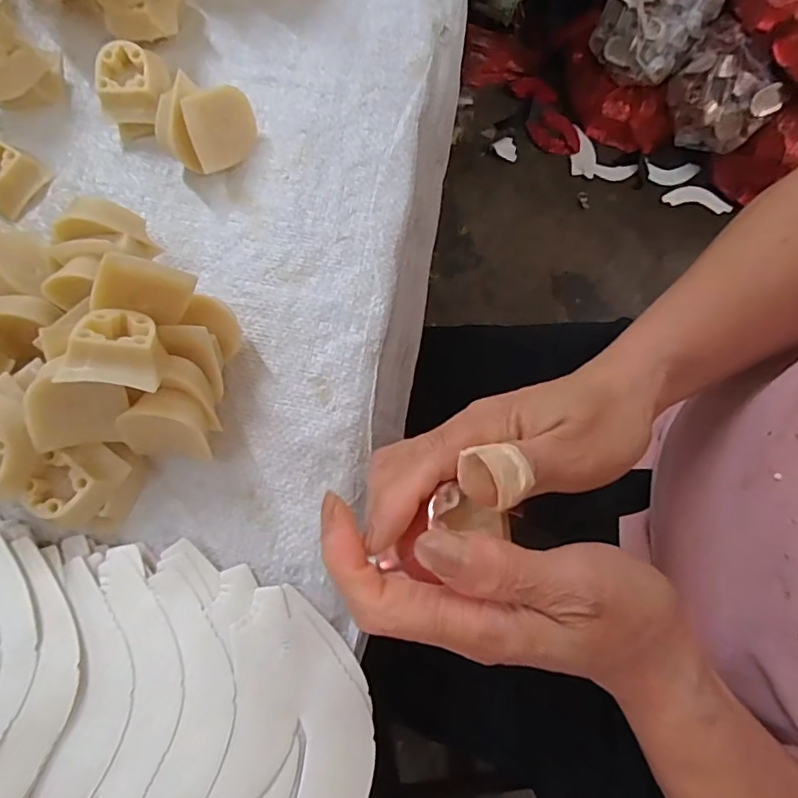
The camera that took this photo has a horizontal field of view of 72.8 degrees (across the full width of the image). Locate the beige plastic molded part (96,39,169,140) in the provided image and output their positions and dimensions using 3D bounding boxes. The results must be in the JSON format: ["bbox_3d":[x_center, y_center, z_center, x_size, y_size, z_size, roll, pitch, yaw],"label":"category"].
[{"bbox_3d":[-0.154,-0.180,0.318,0.035,0.036,0.040,-3,77,1],"label":"beige plastic molded part"}]

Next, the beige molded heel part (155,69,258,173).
[{"bbox_3d":[-0.111,-0.156,0.309,0.040,0.043,0.048,22,78,6],"label":"beige molded heel part"}]

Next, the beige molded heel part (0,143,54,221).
[{"bbox_3d":[-0.231,-0.131,0.316,0.036,0.019,0.036,38,81,9],"label":"beige molded heel part"}]

